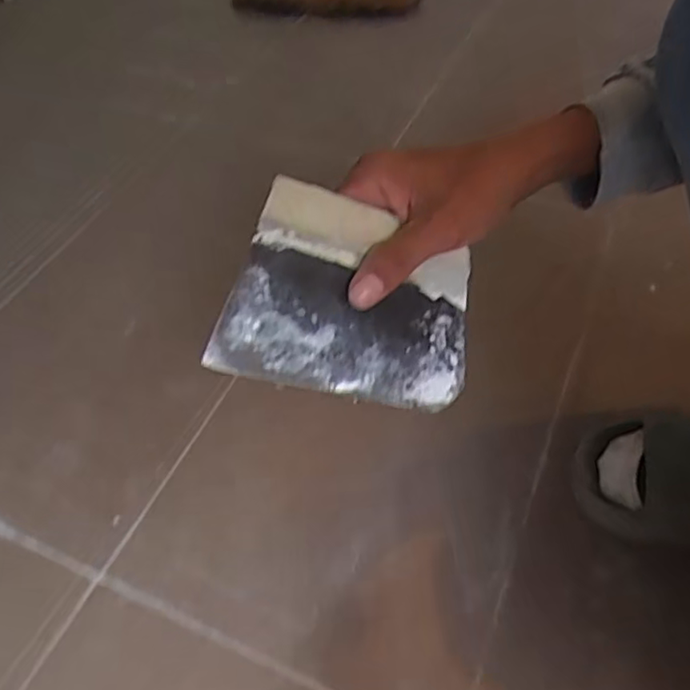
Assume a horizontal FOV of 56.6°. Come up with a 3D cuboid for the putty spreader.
[{"bbox_3d":[0.007,-0.023,0.332,0.133,0.009,0.098,12,85,-22],"label":"putty spreader"}]

